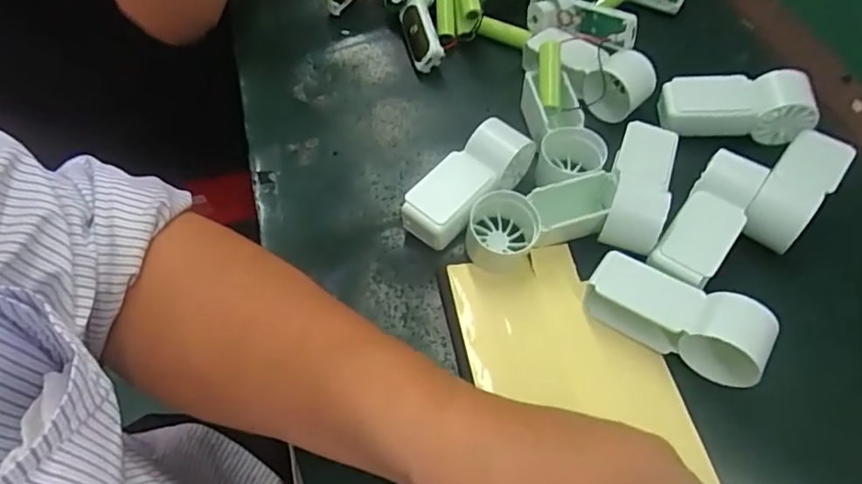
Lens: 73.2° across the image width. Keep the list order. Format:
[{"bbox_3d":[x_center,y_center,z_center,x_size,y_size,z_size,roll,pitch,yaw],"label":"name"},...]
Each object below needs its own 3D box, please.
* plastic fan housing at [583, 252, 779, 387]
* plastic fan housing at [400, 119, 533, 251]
[{"bbox_3d":[0.131,0.040,0.312,0.092,0.036,0.034,25,59,32],"label":"plastic fan housing"},{"bbox_3d":[0.022,-0.035,0.358,0.035,0.040,0.089,37,64,22],"label":"plastic fan housing"}]

